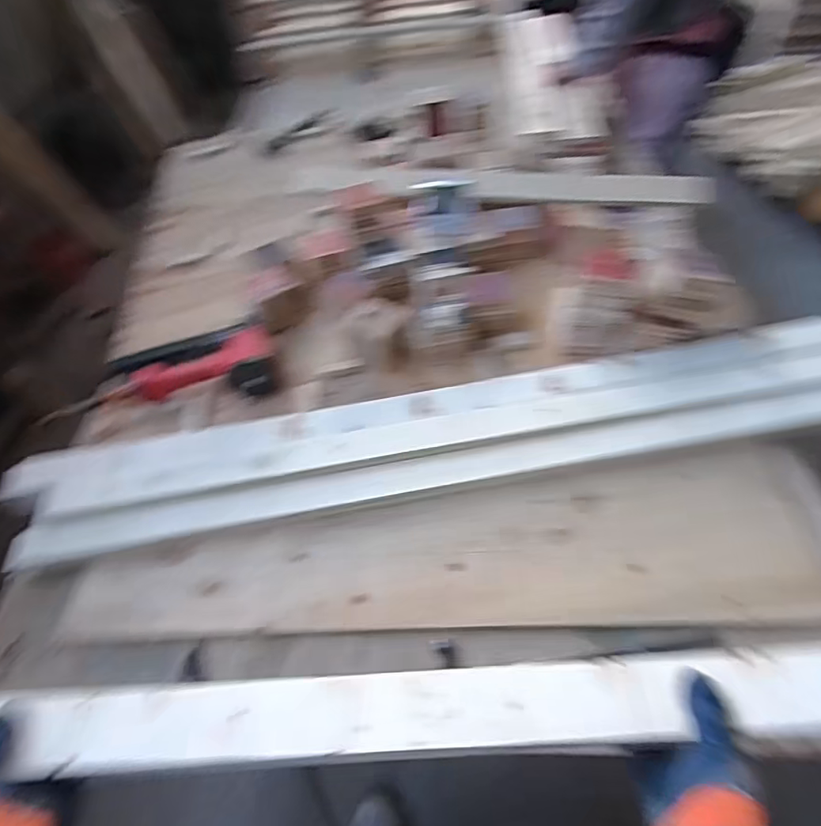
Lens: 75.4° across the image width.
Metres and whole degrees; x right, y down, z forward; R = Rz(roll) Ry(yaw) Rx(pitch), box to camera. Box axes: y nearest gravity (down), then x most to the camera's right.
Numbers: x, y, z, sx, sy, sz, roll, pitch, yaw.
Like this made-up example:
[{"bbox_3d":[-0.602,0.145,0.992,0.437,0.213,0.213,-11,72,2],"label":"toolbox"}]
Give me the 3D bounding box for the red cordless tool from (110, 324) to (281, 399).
[{"bbox_3d":[-0.390,-0.092,0.945,0.288,0.056,0.192,-15,52,-6],"label":"red cordless tool"}]

